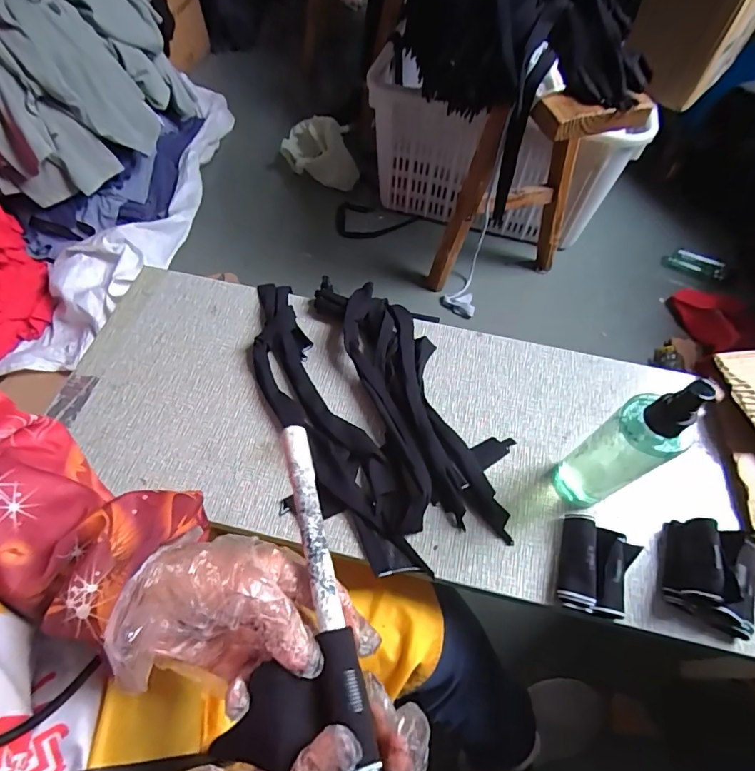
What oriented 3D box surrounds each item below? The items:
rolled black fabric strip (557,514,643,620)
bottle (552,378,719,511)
[{"bbox_3d":[0.191,0.160,0.387,0.065,0.024,0.075,22,62,11],"label":"rolled black fabric strip"},{"bbox_3d":[0.196,0.051,0.355,0.039,0.186,0.046,-29,65,-17],"label":"bottle"}]

